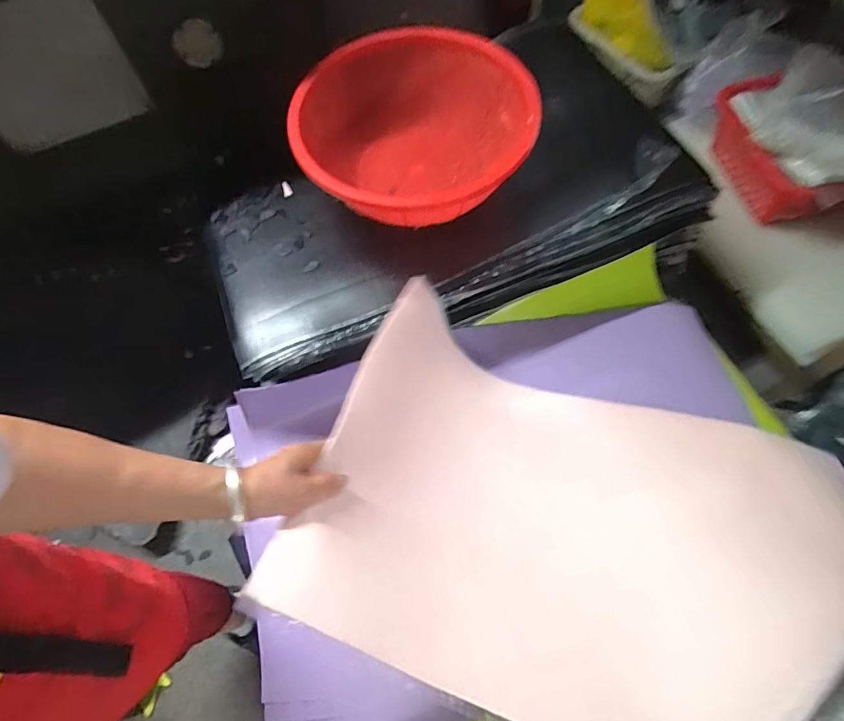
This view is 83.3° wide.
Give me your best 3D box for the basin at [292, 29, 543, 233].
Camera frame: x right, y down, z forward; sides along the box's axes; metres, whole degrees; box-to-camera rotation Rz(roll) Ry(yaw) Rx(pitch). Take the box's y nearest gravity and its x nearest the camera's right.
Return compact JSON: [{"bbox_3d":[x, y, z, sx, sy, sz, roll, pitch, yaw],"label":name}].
[{"bbox_3d":[-0.009,-0.386,0.847,0.392,0.184,0.410,-1,66,2],"label":"basin"}]

